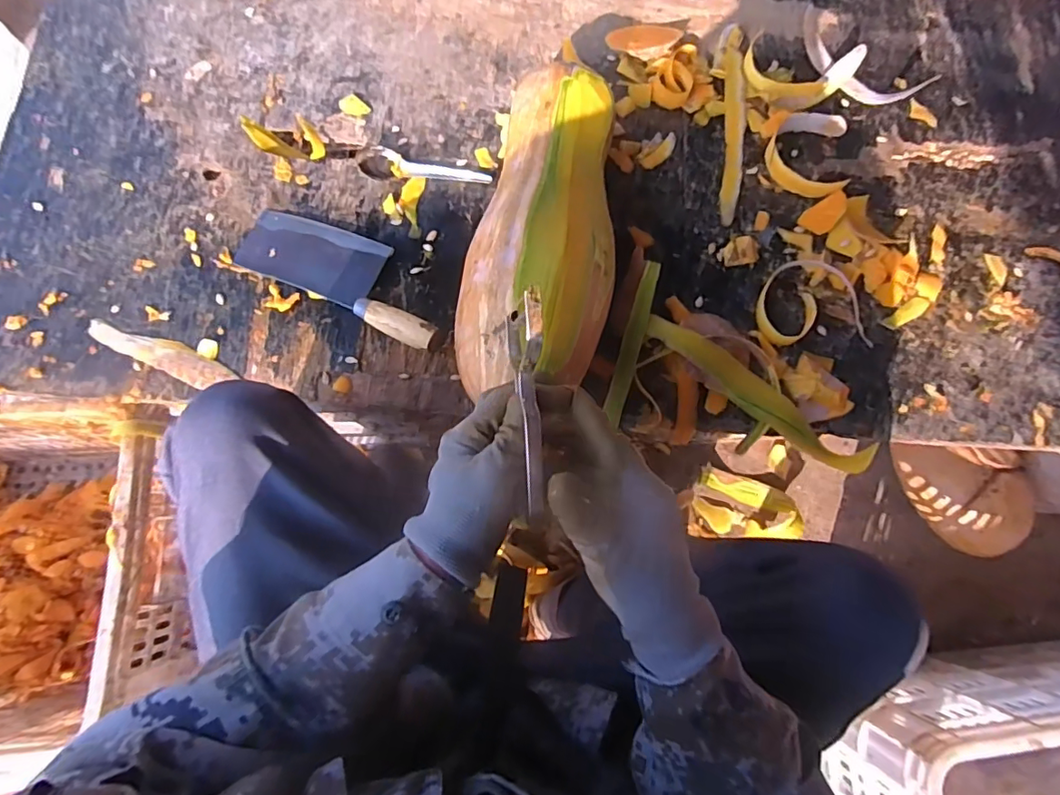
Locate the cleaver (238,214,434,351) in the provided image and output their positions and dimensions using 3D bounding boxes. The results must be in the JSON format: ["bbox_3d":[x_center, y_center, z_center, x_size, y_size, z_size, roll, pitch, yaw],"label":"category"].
[{"bbox_3d":[-0.204,-0.142,0.572,0.257,0.021,0.089,26,78,8],"label":"cleaver"}]

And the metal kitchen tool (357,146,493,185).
[{"bbox_3d":[-0.126,-0.275,0.612,0.157,0.020,0.034,5,76,3],"label":"metal kitchen tool"}]

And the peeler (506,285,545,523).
[{"bbox_3d":[-0.001,0.006,0.322,0.020,0.030,0.143,-3,104,1],"label":"peeler"}]

